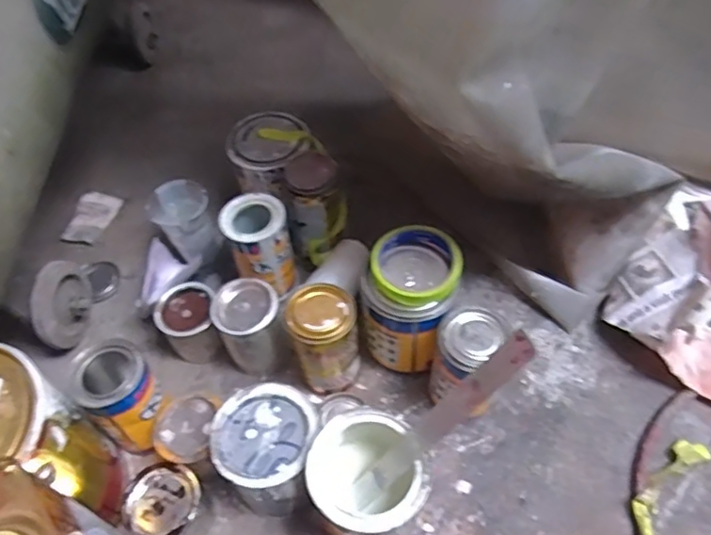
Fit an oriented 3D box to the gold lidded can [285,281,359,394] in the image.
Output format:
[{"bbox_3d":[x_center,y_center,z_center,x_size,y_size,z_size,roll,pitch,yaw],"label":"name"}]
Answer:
[{"bbox_3d":[-0.034,0.077,0.635,0.071,0.114,0.071,-9,53,-2],"label":"gold lidded can"}]

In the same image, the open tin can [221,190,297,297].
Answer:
[{"bbox_3d":[-0.117,-0.026,0.714,0.072,0.111,0.075,-1,52,2],"label":"open tin can"}]

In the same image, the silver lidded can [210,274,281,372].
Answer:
[{"bbox_3d":[-0.120,0.071,0.675,0.069,0.104,0.068,-1,52,2],"label":"silver lidded can"}]

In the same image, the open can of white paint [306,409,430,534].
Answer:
[{"bbox_3d":[0.009,0.207,0.547,0.097,0.132,0.108,-23,55,-14],"label":"open can of white paint"}]

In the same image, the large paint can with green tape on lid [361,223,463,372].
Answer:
[{"bbox_3d":[0.060,0.045,0.652,0.100,0.158,0.107,11,55,12],"label":"large paint can with green tape on lid"}]

